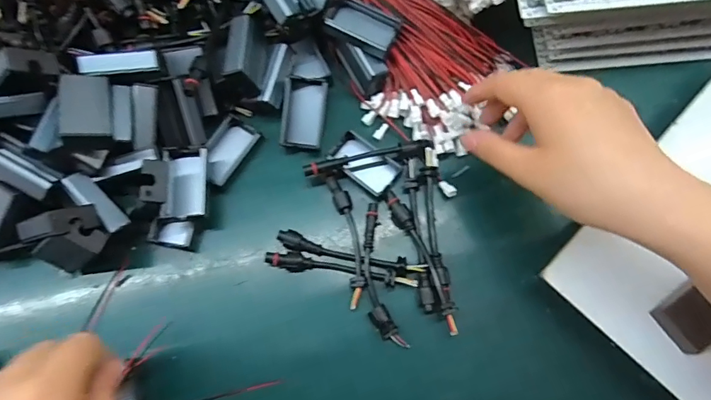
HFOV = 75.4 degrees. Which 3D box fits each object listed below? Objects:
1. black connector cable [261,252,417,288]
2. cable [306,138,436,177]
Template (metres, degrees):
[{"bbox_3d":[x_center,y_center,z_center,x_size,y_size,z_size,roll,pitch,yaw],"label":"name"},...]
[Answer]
[{"bbox_3d":[-0.010,0.049,0.326,0.106,0.012,0.013,8,76,3],"label":"black connector cable"},{"bbox_3d":[0.010,-0.030,0.339,0.095,0.017,0.012,-15,76,-3],"label":"cable"}]

